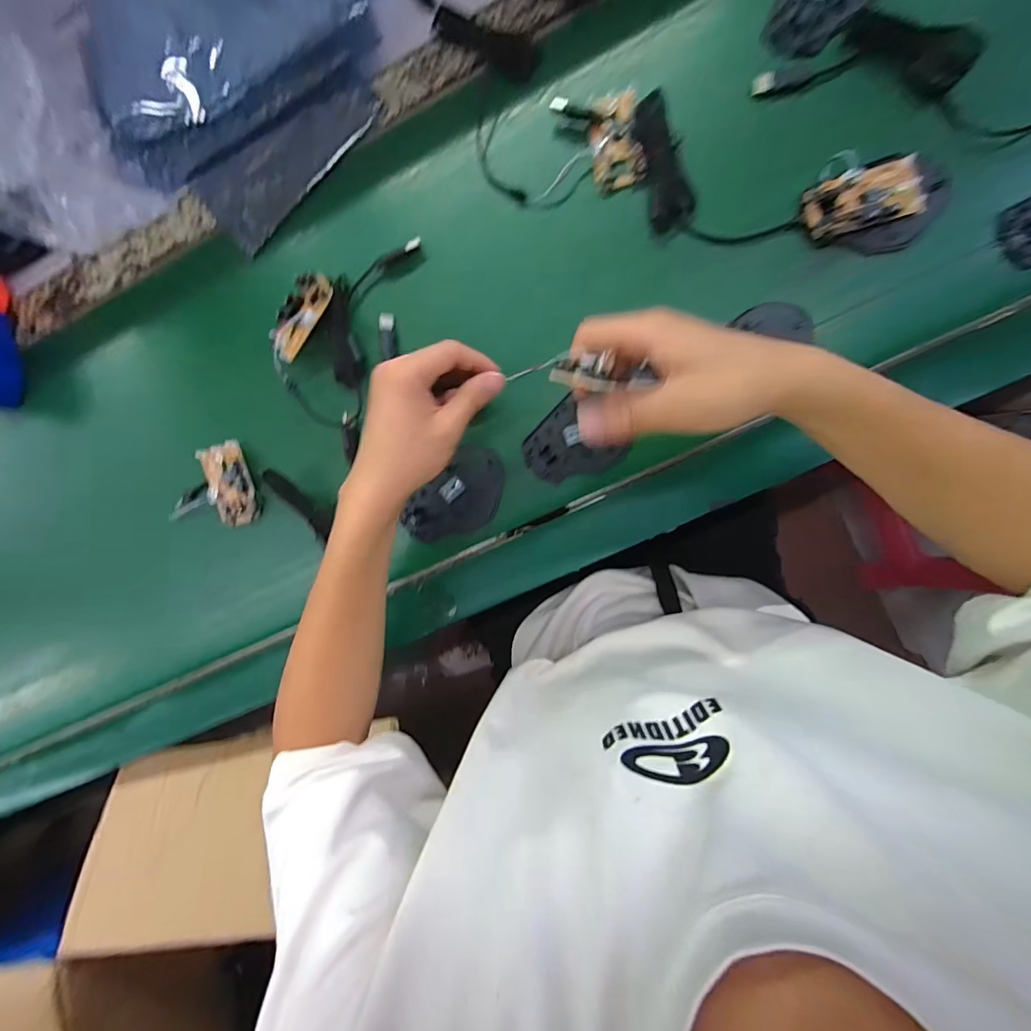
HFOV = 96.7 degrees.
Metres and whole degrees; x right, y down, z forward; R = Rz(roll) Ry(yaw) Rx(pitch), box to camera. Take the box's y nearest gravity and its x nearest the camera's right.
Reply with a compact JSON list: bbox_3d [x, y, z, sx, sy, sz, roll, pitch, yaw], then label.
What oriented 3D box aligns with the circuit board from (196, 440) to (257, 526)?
[{"bbox_3d":[-0.289,-0.031,0.463,0.046,0.012,0.081,-15,89,8],"label":"circuit board"}]

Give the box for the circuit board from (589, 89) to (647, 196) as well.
[{"bbox_3d":[0.090,-0.335,0.411,0.044,0.010,0.079,-8,90,8],"label":"circuit board"}]

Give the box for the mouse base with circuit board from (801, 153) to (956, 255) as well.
[{"bbox_3d":[0.299,-0.261,0.379,0.111,0.018,0.073,0,92,8],"label":"mouse base with circuit board"}]

